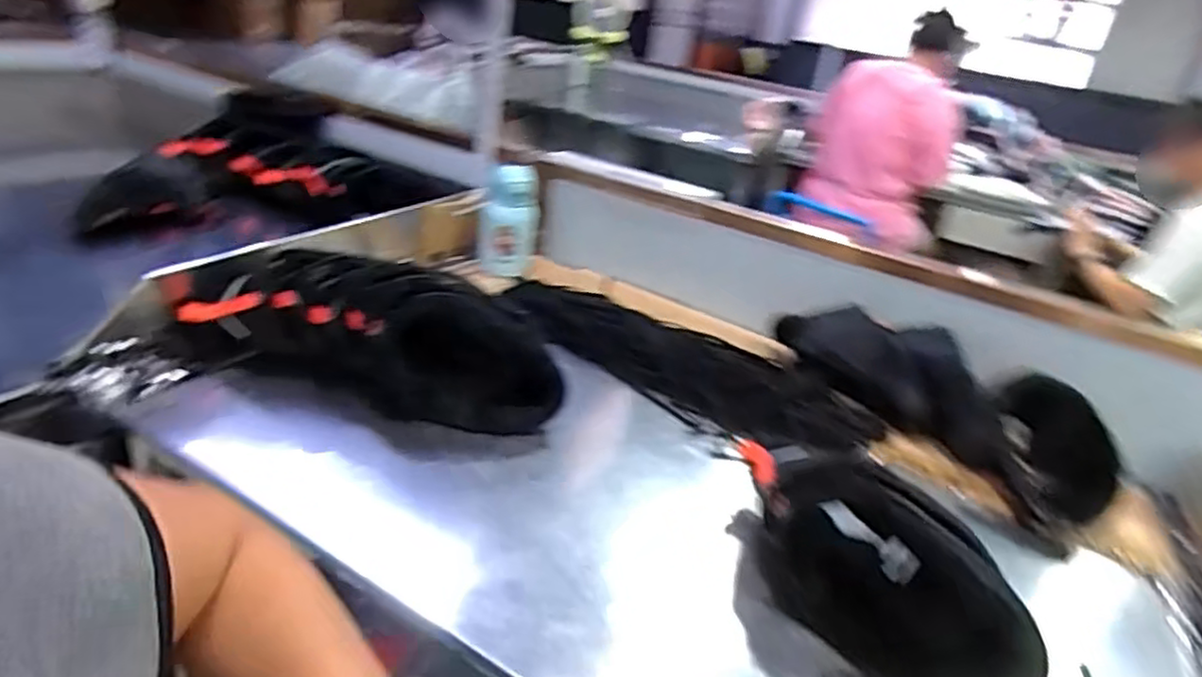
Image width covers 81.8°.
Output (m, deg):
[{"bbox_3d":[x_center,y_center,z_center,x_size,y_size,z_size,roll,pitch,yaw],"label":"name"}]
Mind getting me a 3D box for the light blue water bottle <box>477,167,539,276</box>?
[{"bbox_3d":[-0.149,-0.187,1.122,0.086,0.180,0.077,4,27,-10],"label":"light blue water bottle"}]

